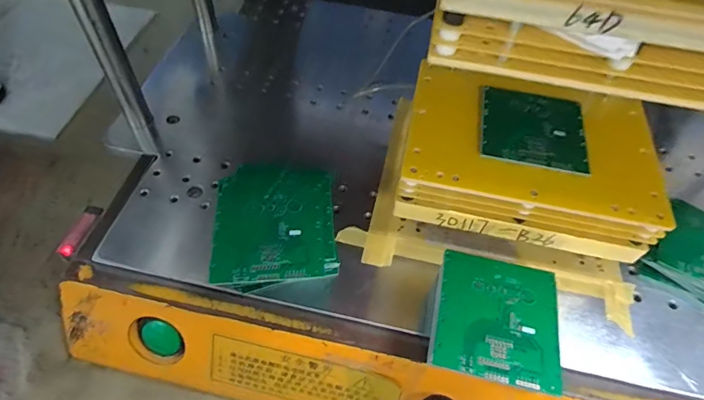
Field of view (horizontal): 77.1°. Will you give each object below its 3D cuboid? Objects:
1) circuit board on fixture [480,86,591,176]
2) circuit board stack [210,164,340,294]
[{"bbox_3d":[0.147,-0.059,0.357,0.081,0.004,0.081,11,55,4],"label":"circuit board on fixture"},{"bbox_3d":[-0.061,0.025,0.366,0.092,0.049,0.106,-5,55,-7],"label":"circuit board stack"}]

